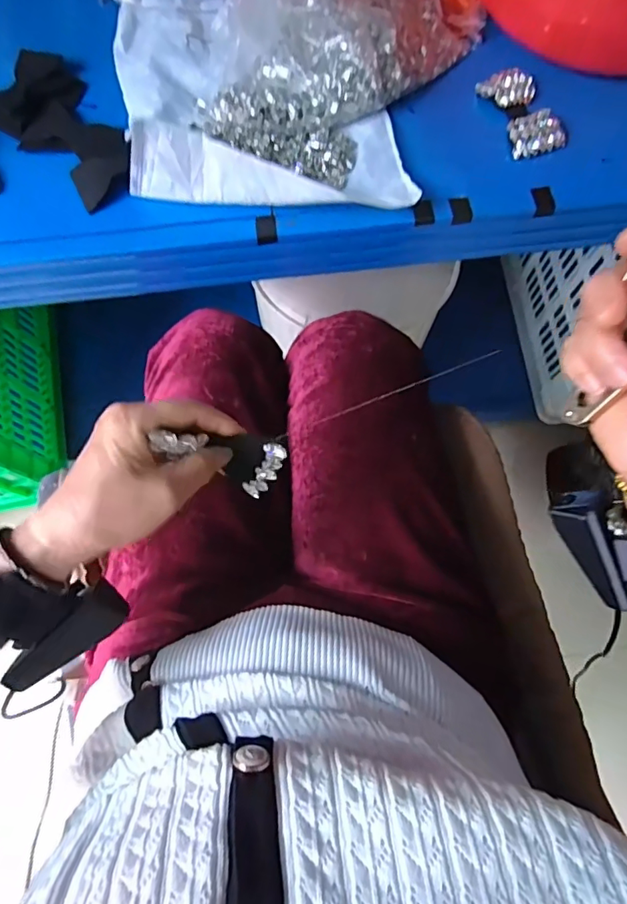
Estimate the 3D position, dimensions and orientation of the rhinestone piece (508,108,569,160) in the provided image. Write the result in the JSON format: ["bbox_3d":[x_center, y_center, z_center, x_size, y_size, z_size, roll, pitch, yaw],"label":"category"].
[{"bbox_3d":[0.192,-0.273,0.426,0.044,0.015,0.034,-8,74,-2],"label":"rhinestone piece"}]

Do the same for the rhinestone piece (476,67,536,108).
[{"bbox_3d":[0.173,-0.321,0.441,0.048,0.017,0.032,-2,74,-1],"label":"rhinestone piece"}]

